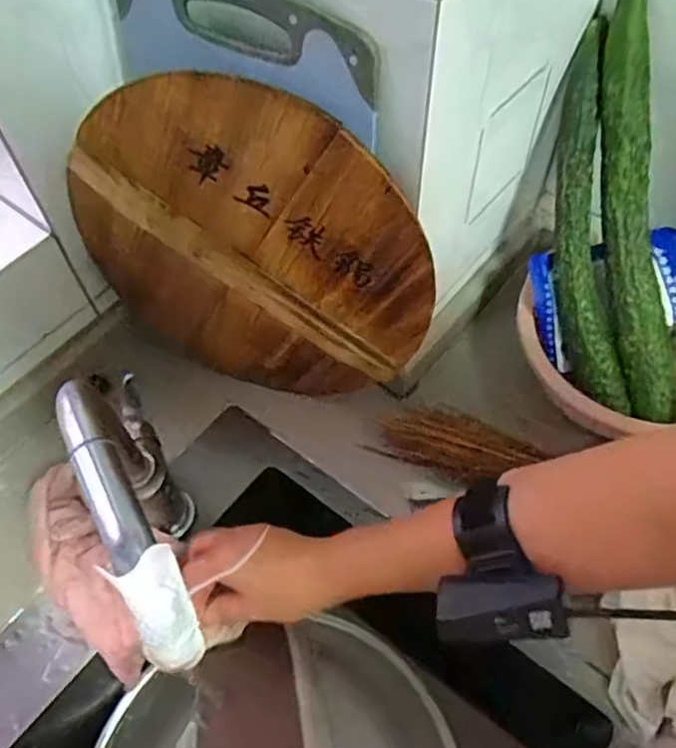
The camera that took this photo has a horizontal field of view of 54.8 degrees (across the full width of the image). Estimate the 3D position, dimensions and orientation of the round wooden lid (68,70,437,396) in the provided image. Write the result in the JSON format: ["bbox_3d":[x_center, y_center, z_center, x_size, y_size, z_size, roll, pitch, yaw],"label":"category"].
[{"bbox_3d":[-0.075,-0.087,0.523,0.291,0.281,0.047,14,58,10],"label":"round wooden lid"}]

